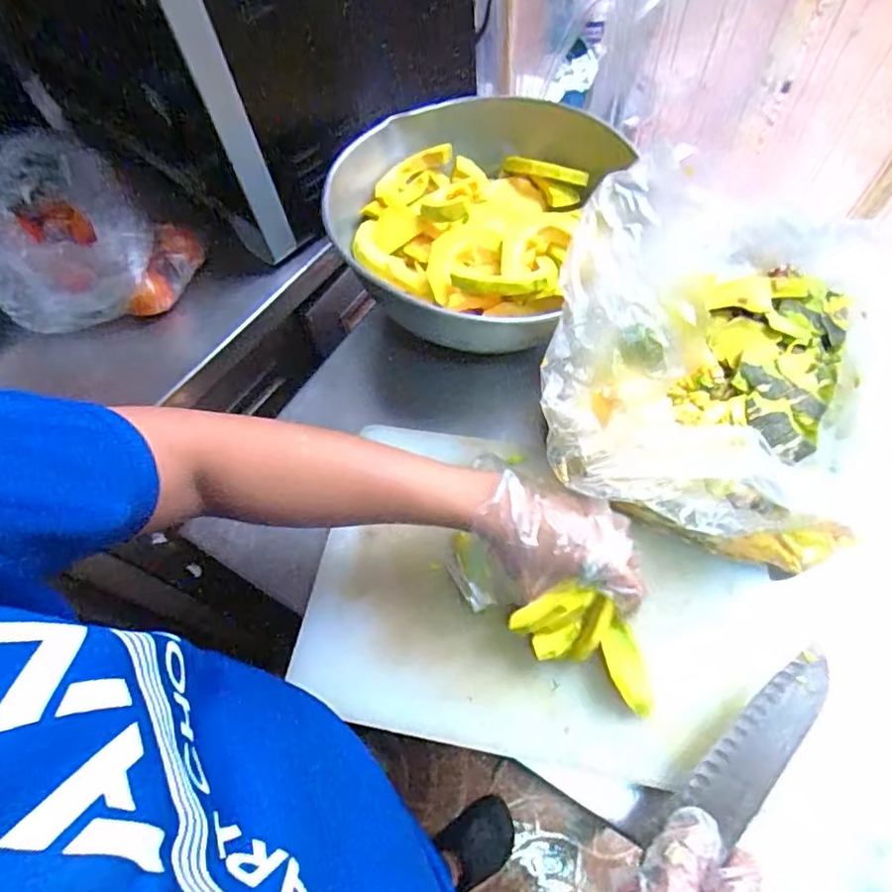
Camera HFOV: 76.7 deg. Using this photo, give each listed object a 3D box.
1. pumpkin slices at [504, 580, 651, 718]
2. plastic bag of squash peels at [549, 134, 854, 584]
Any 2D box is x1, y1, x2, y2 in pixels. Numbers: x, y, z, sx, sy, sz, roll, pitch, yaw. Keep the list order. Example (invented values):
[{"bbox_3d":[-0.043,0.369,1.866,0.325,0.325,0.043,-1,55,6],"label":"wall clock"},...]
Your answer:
[{"bbox_3d":[0.107,0.143,0.408,0.116,0.032,0.050,34,67,-5],"label":"pumpkin slices"},{"bbox_3d":[0.212,-0.074,0.450,0.256,0.183,0.282,8,62,8],"label":"plastic bag of squash peels"}]

